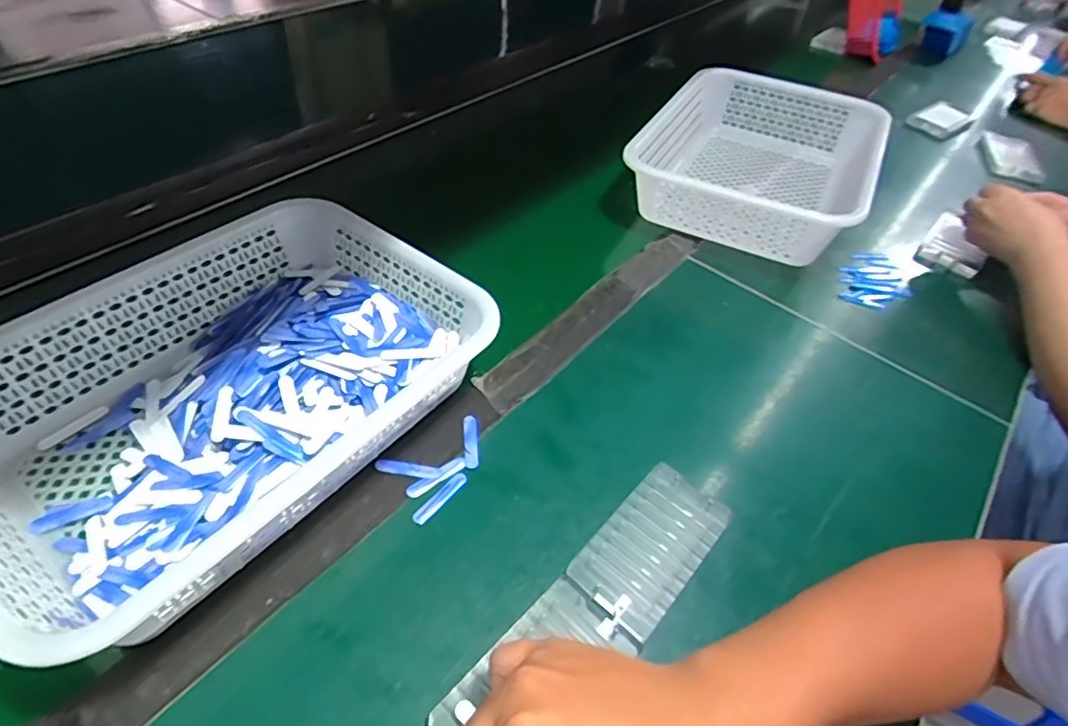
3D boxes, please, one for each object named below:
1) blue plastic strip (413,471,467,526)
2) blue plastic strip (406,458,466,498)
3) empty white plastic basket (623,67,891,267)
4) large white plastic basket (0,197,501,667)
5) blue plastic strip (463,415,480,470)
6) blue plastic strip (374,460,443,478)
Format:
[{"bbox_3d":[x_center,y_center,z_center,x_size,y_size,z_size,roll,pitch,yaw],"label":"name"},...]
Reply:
[{"bbox_3d":[-0.069,0.100,0.435,0.012,0.004,0.051,32,53,22],"label":"blue plastic strip"},{"bbox_3d":[-0.074,0.086,0.445,0.049,0.004,0.011,-29,56,-28],"label":"blue plastic strip"},{"bbox_3d":[0.290,-0.258,0.749,0.261,0.089,0.358,24,50,16],"label":"empty white plastic basket"},{"bbox_3d":[-0.234,0.016,0.448,0.244,0.081,0.349,33,53,23],"label":"large white plastic basket"},{"bbox_3d":[-0.051,0.062,0.471,0.013,0.004,0.050,-2,48,-7],"label":"blue plastic strip"},{"bbox_3d":[-0.097,0.082,0.449,0.051,0.004,0.010,9,47,4],"label":"blue plastic strip"}]

